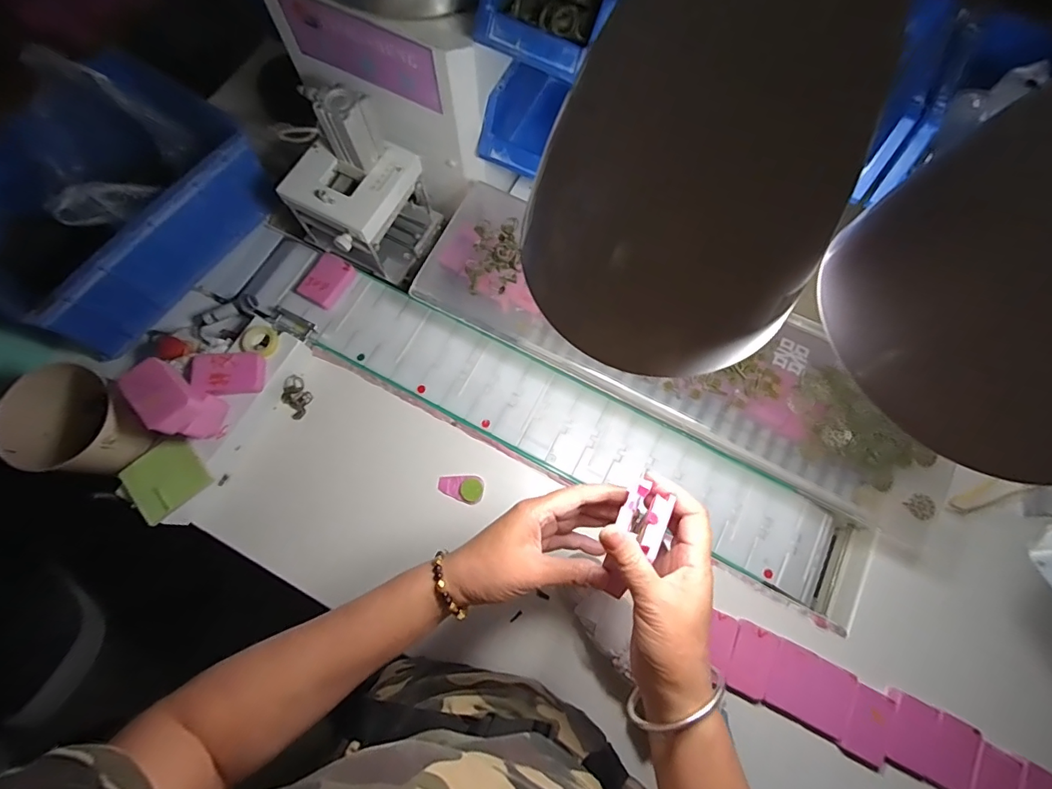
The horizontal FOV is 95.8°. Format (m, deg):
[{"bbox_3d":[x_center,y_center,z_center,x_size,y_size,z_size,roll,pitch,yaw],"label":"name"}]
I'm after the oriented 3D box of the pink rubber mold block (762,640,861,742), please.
[{"bbox_3d":[0.308,0.320,0.516,0.089,0.020,0.070,26,75,7],"label":"pink rubber mold block"}]

